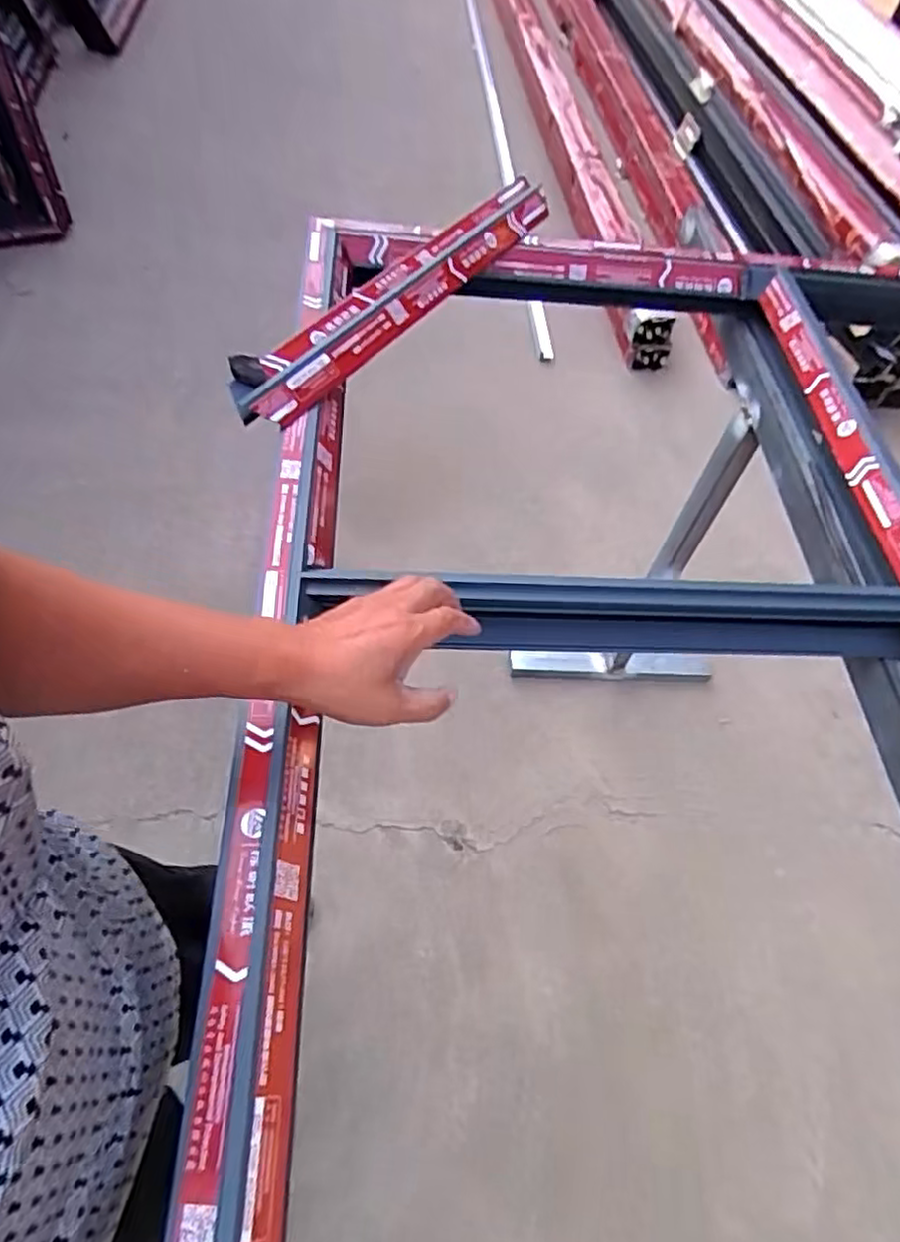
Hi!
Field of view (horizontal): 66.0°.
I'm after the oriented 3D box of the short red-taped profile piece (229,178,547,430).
[{"bbox_3d":[-0.058,-0.424,0.892,0.074,0.052,0.608,32,59,16],"label":"short red-taped profile piece"}]

